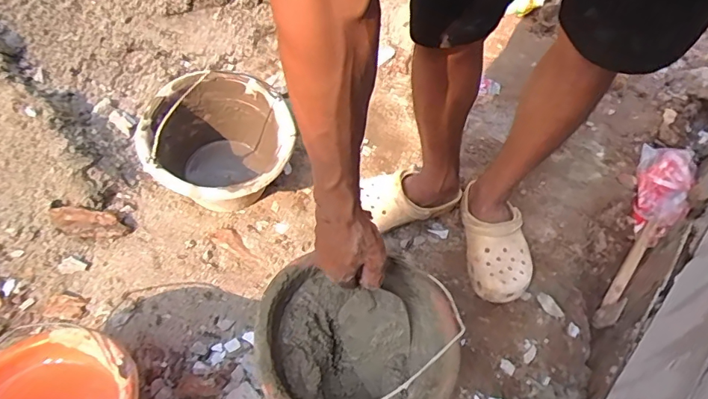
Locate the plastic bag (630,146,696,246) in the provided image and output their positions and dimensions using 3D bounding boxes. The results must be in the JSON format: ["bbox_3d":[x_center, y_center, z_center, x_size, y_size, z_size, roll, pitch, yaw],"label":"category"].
[{"bbox_3d":[0.644,-0.018,0.986,0.089,0.109,0.205,23,59,11],"label":"plastic bag"}]

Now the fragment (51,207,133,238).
[{"bbox_3d":[-0.452,0.042,0.798,0.120,0.024,0.045,15,56,-18],"label":"fragment"}]

